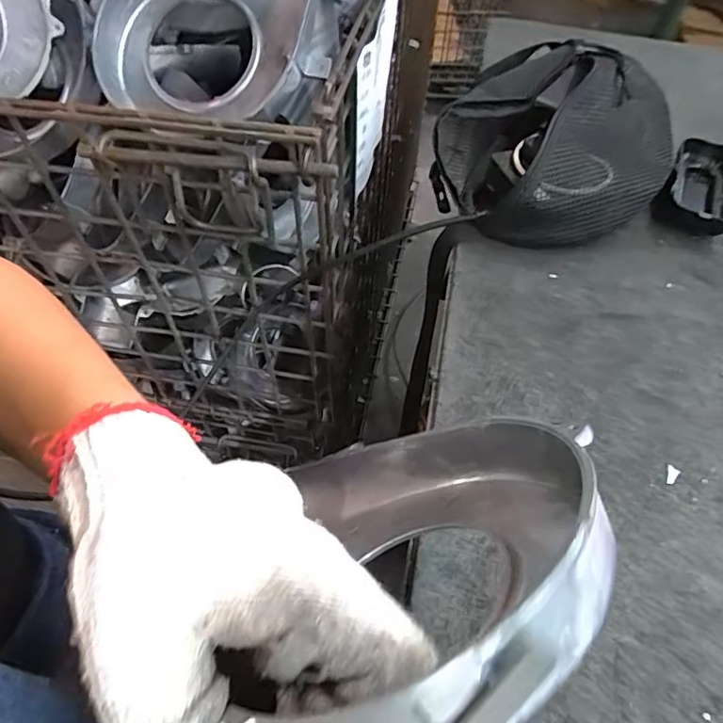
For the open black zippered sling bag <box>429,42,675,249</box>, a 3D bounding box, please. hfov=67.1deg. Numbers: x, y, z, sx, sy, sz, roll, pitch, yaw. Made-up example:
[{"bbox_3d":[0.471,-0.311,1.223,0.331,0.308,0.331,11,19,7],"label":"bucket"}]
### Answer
[{"bbox_3d":[0.171,-0.193,0.472,0.173,0.074,0.223,27,58,17],"label":"open black zippered sling bag"}]

